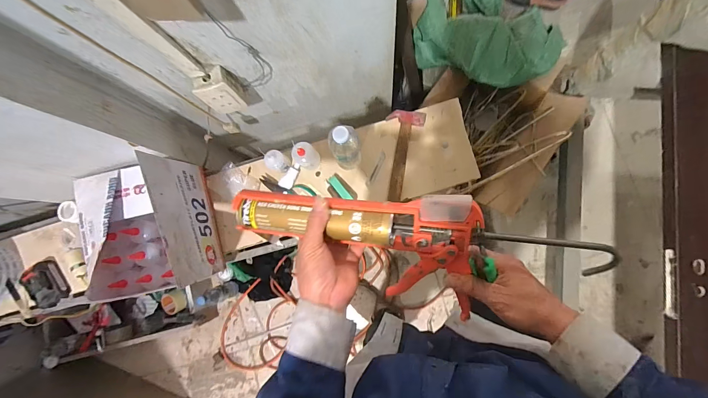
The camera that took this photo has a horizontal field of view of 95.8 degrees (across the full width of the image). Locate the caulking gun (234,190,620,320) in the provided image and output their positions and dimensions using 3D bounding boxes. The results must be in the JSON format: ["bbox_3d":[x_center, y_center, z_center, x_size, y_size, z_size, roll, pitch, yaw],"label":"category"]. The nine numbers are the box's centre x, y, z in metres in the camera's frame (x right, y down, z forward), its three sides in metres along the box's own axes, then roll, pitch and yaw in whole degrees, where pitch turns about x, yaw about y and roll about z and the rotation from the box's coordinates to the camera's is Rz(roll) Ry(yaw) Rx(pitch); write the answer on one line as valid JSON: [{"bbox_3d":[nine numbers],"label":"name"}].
[{"bbox_3d":[0.052,0.057,0.408,0.428,0.078,0.123,7,85,14],"label":"caulking gun"}]

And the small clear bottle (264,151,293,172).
[{"bbox_3d":[-0.188,-0.091,0.790,0.045,0.073,0.048,39,89,8],"label":"small clear bottle"}]

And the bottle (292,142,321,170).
[{"bbox_3d":[-0.116,-0.102,0.775,0.055,0.102,0.052,-43,82,0],"label":"bottle"}]

